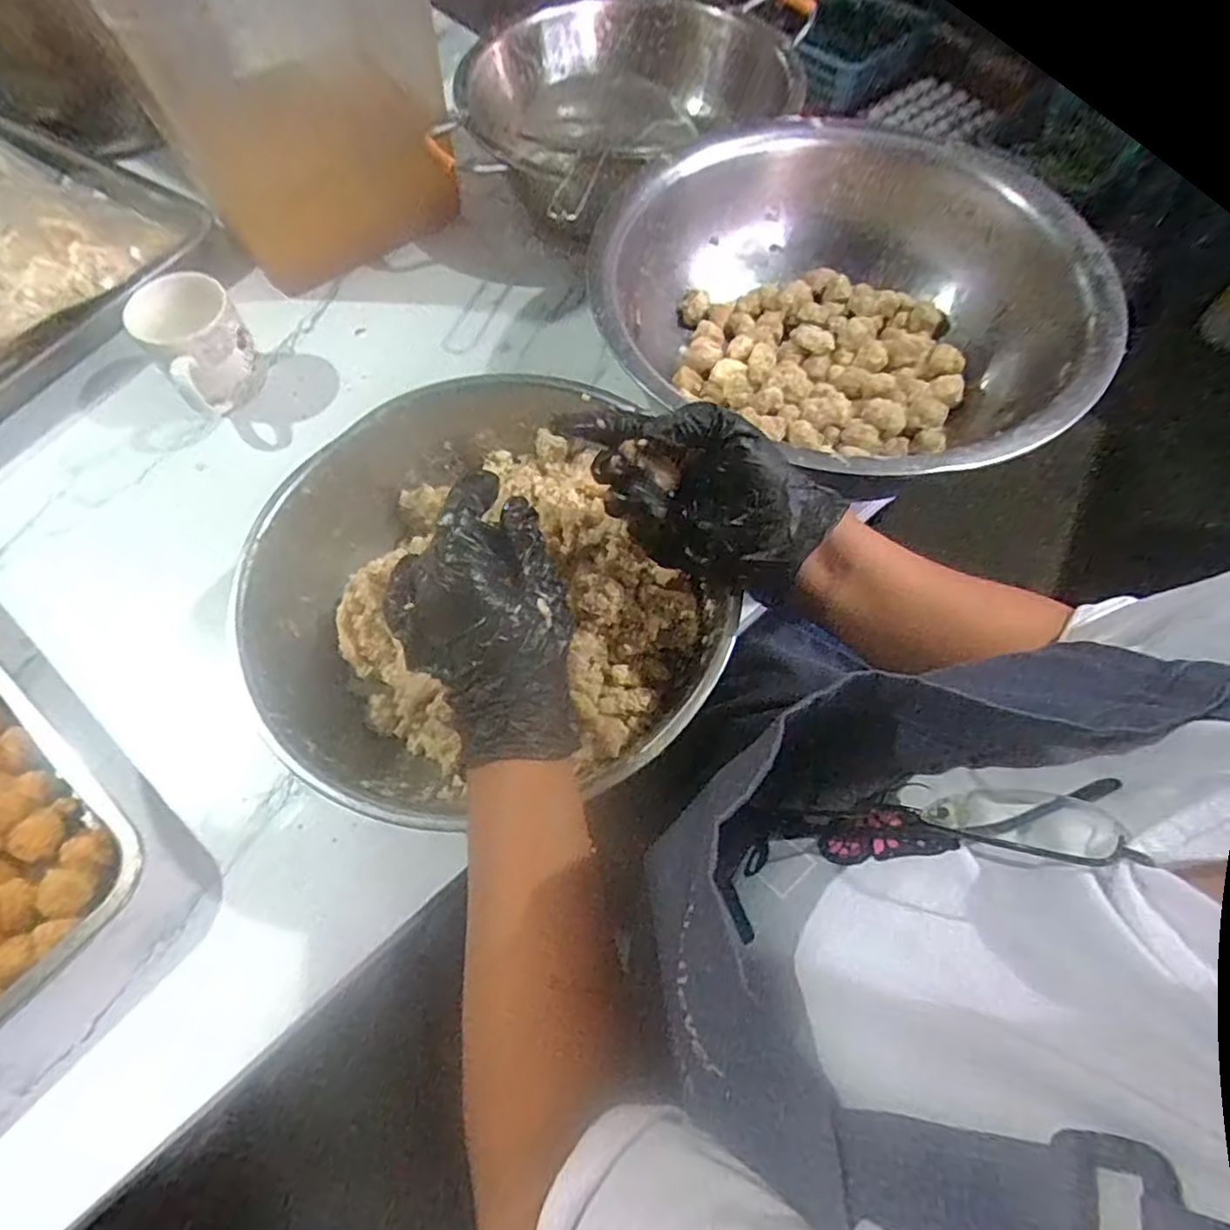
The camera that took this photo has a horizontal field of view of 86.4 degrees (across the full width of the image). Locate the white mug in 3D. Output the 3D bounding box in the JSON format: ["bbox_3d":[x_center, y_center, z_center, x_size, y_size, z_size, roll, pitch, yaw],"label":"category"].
[{"bbox_3d":[-0.363,-0.234,0.592,0.082,0.102,0.090,-38,70,-15],"label":"white mug"}]

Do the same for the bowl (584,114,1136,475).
[{"bbox_3d":[0.191,-0.249,0.576,0.400,0.125,0.387,0,65,1],"label":"bowl"}]

